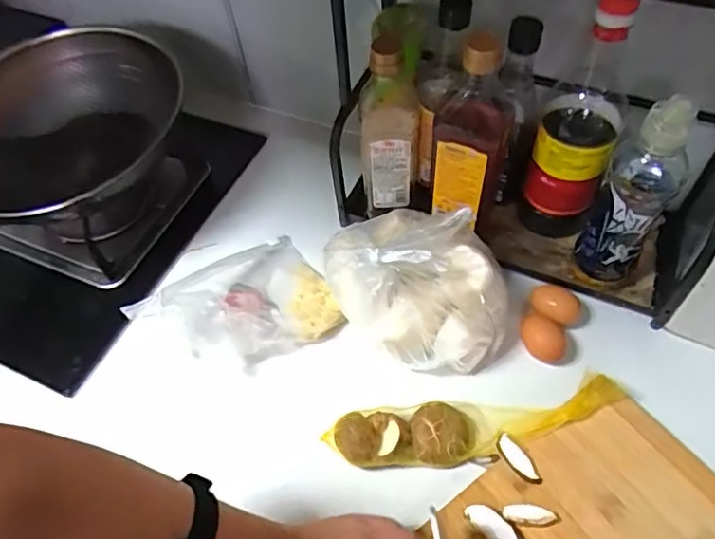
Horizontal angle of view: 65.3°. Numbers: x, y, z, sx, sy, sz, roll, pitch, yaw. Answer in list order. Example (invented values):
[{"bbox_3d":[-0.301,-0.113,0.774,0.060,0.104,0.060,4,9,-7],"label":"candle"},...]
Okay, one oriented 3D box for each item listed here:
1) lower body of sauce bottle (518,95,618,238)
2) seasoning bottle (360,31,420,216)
[{"bbox_3d":[0.234,-0.107,0.633,0.075,0.177,0.077,18,59,16],"label":"lower body of sauce bottle"},{"bbox_3d":[0.035,-0.153,0.612,0.062,0.210,0.056,-1,55,3],"label":"seasoning bottle"}]

